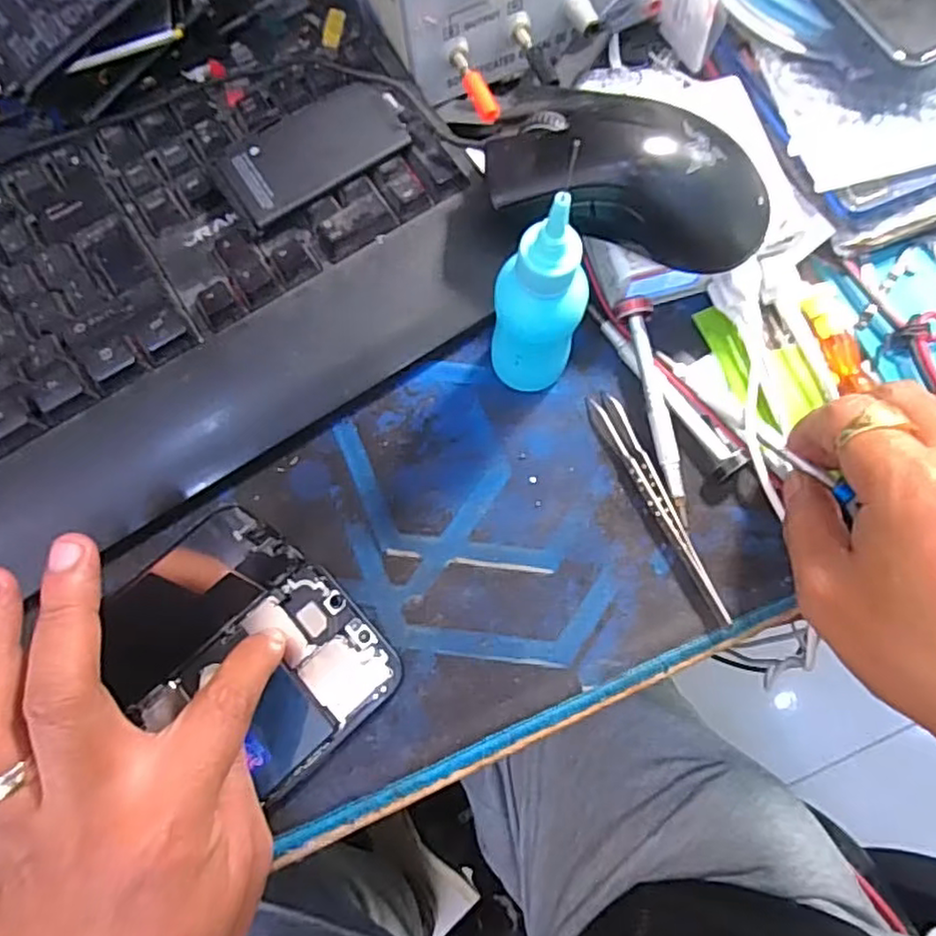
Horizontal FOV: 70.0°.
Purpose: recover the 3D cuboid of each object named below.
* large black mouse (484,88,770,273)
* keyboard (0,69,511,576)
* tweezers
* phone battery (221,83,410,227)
[{"bbox_3d":[0.066,-0.118,0.282,0.119,0.042,0.058,19,76,7],"label":"large black mouse"},{"bbox_3d":[-0.198,-0.045,0.306,0.427,0.040,0.179,-32,76,-7],"label":"keyboard"},{"bbox_3d":[0.084,0.016,0.299,0.012,0.010,0.112,-23,75,-5],"label":"tweezers"},{"bbox_3d":[-0.071,-0.148,0.314,0.083,0.009,0.042,-34,76,-8],"label":"phone battery"}]

